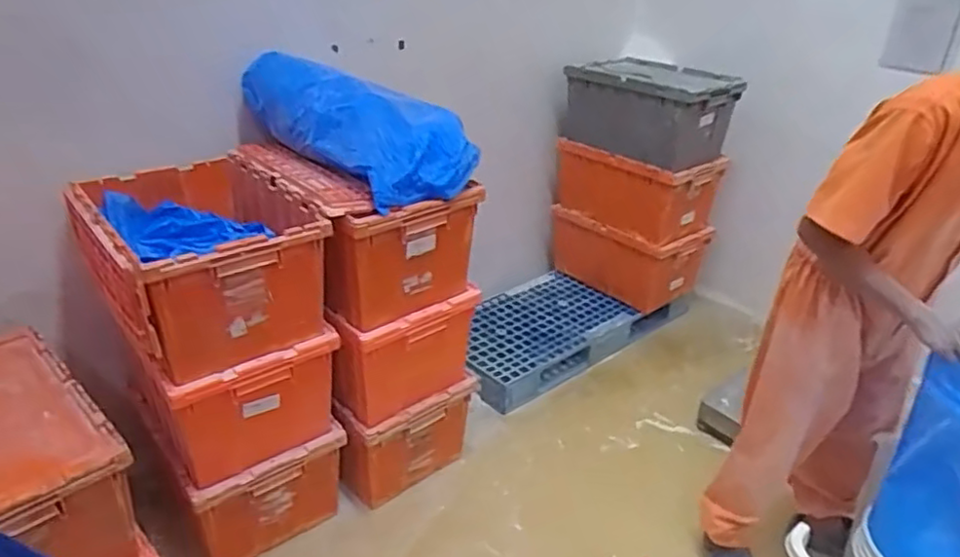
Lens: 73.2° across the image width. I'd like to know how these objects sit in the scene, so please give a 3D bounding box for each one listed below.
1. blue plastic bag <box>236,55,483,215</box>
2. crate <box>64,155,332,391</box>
[{"bbox_3d":[-0.351,-0.406,1.689,0.668,0.199,0.326,28,33,17],"label":"blue plastic bag"},{"bbox_3d":[-0.709,-0.050,1.619,0.458,0.322,0.679,-17,33,-32],"label":"crate"}]

